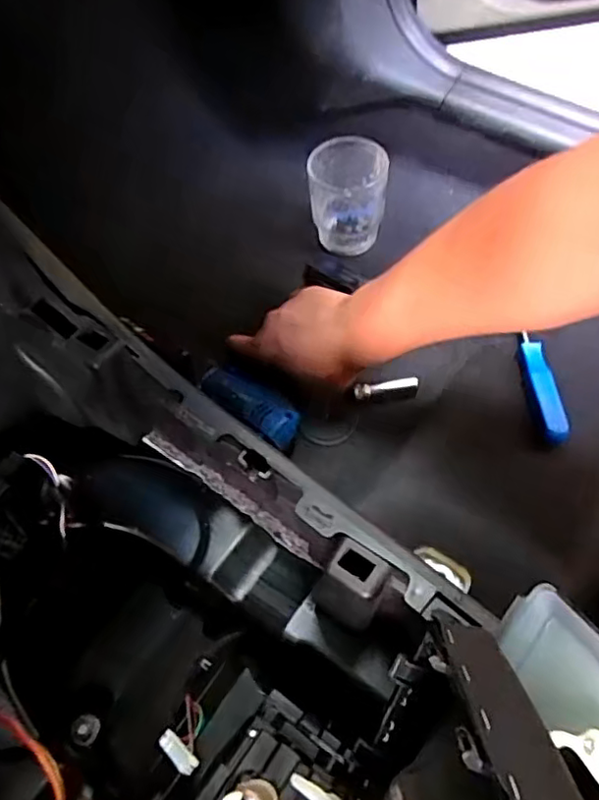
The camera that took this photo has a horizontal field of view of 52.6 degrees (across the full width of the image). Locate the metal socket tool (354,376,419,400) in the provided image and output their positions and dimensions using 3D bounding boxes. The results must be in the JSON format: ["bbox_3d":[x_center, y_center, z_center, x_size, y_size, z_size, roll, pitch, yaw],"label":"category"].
[{"bbox_3d":[0.088,-0.012,0.612,0.066,0.012,0.016,-8,60,-5],"label":"metal socket tool"}]

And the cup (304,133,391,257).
[{"bbox_3d":[0.055,-0.238,0.713,0.085,0.102,0.076,5,60,3],"label":"cup"}]

